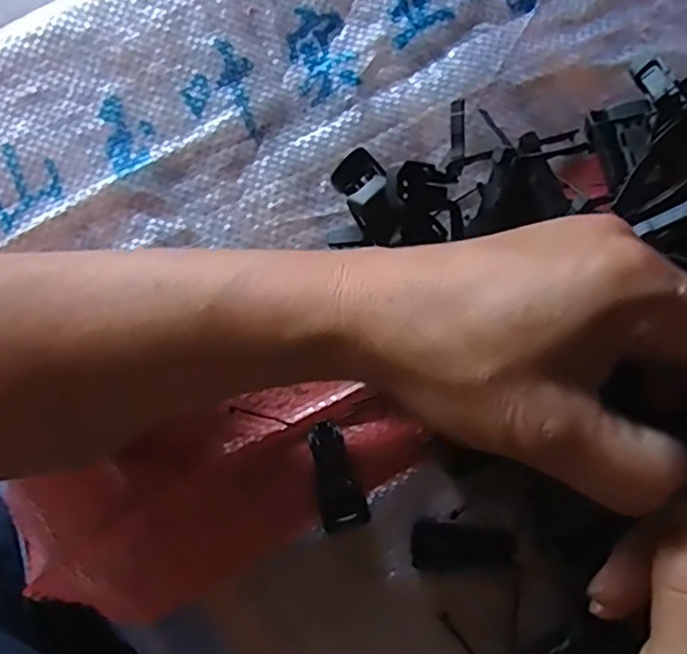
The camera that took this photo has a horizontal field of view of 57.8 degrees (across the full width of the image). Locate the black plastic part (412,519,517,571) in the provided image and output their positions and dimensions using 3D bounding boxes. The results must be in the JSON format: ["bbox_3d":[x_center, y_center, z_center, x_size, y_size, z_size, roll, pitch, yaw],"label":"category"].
[{"bbox_3d":[0.053,0.098,0.275,0.047,0.009,0.021,7,79,-1],"label":"black plastic part"}]

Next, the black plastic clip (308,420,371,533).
[{"bbox_3d":[-0.005,0.068,0.283,0.021,0.004,0.048,-17,80,-6],"label":"black plastic clip"}]

